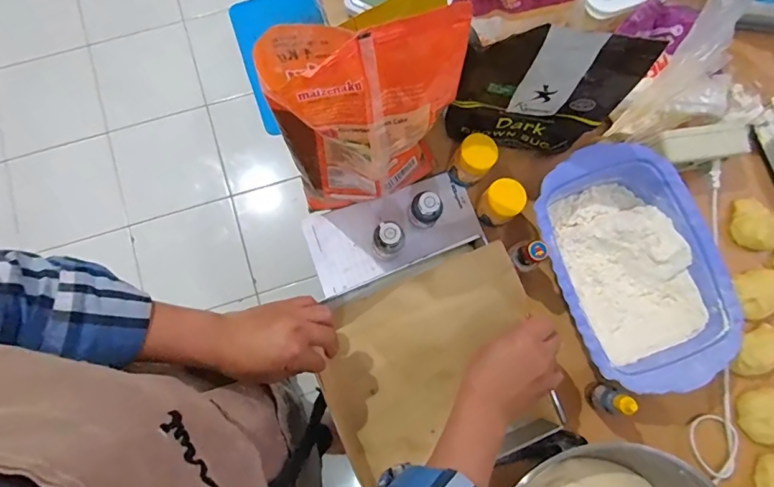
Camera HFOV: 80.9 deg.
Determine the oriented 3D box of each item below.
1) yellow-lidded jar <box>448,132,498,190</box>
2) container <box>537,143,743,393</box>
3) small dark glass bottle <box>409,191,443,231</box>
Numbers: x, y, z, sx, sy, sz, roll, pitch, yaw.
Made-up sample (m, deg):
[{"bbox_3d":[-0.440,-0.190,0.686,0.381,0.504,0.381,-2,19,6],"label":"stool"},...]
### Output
[{"bbox_3d":[0.104,-0.098,0.547,0.042,0.061,0.049,35,81,6],"label":"yellow-lidded jar"},{"bbox_3d":[0.275,0.024,0.521,0.169,0.064,0.262,-19,80,-4],"label":"container"},{"bbox_3d":[0.044,-0.036,0.526,0.036,0.075,0.029,21,80,4],"label":"small dark glass bottle"}]

